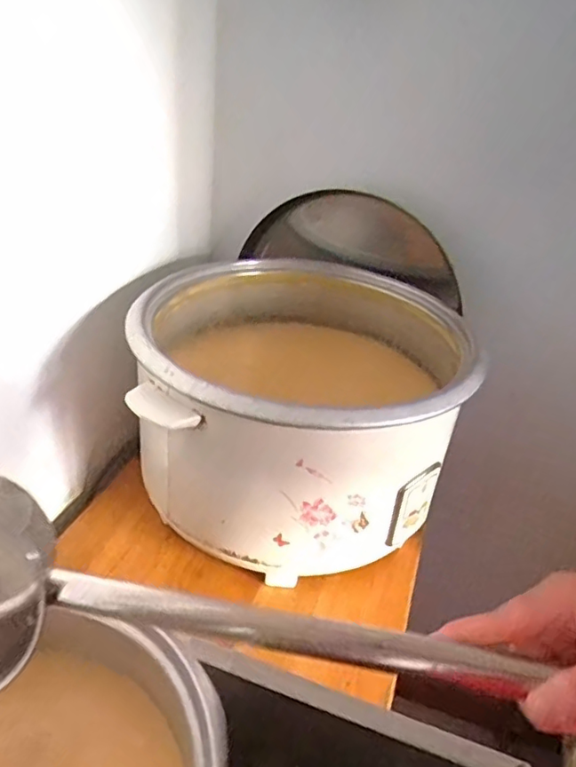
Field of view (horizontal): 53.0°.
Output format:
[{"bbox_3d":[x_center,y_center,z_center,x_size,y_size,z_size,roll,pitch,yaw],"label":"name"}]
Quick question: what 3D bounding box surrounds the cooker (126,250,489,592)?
[{"bbox_3d":[0.016,0.023,0.769,0.397,0.240,0.397,8,30,2],"label":"cooker"}]

